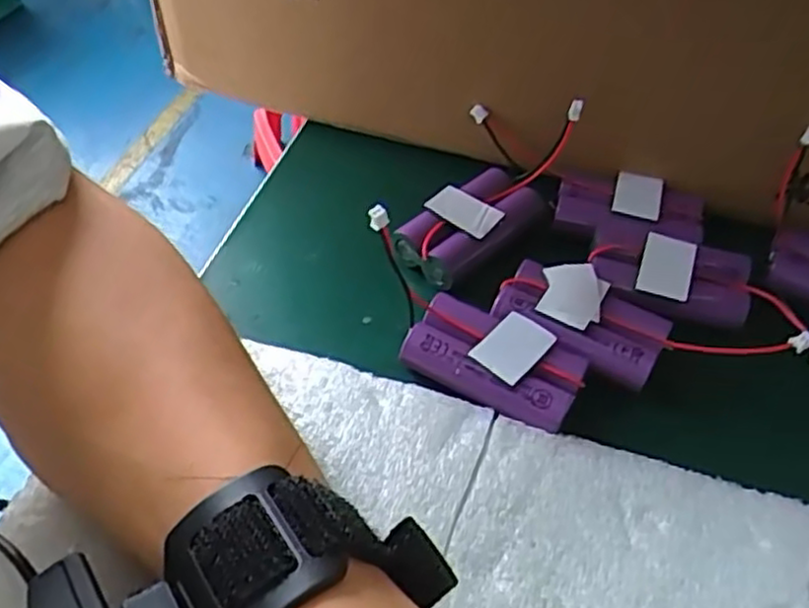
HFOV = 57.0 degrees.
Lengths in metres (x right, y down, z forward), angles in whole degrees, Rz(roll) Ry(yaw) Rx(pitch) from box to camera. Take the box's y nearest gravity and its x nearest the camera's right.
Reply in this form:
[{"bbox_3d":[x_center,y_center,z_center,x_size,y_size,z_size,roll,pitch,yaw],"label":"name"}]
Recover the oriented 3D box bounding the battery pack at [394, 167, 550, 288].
[{"bbox_3d":[0.029,-0.035,0.337,0.036,0.023,0.069,34,55,23],"label":"battery pack"}]

